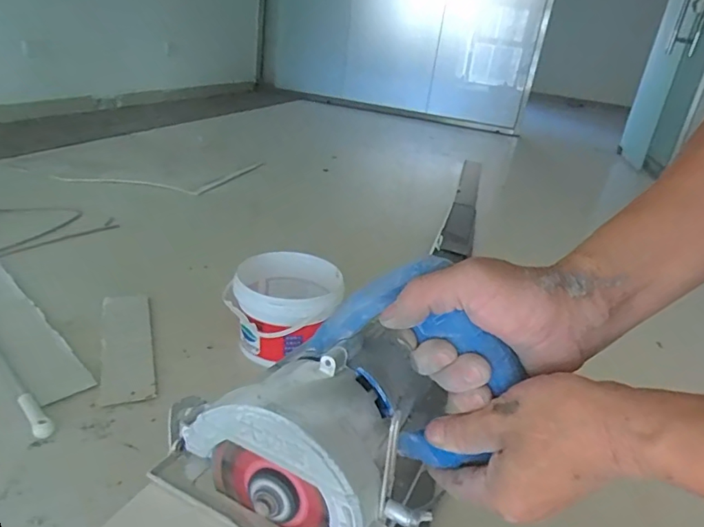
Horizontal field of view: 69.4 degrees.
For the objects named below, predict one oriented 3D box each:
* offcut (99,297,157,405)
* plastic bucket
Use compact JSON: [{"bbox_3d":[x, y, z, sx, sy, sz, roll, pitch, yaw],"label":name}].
[{"bbox_3d":[-0.473,0.159,1.070,0.096,0.015,0.368,-3,26,-23],"label":"offcut"},{"bbox_3d":[-0.151,0.090,1.113,0.235,0.168,0.252,4,24,-10],"label":"plastic bucket"}]

